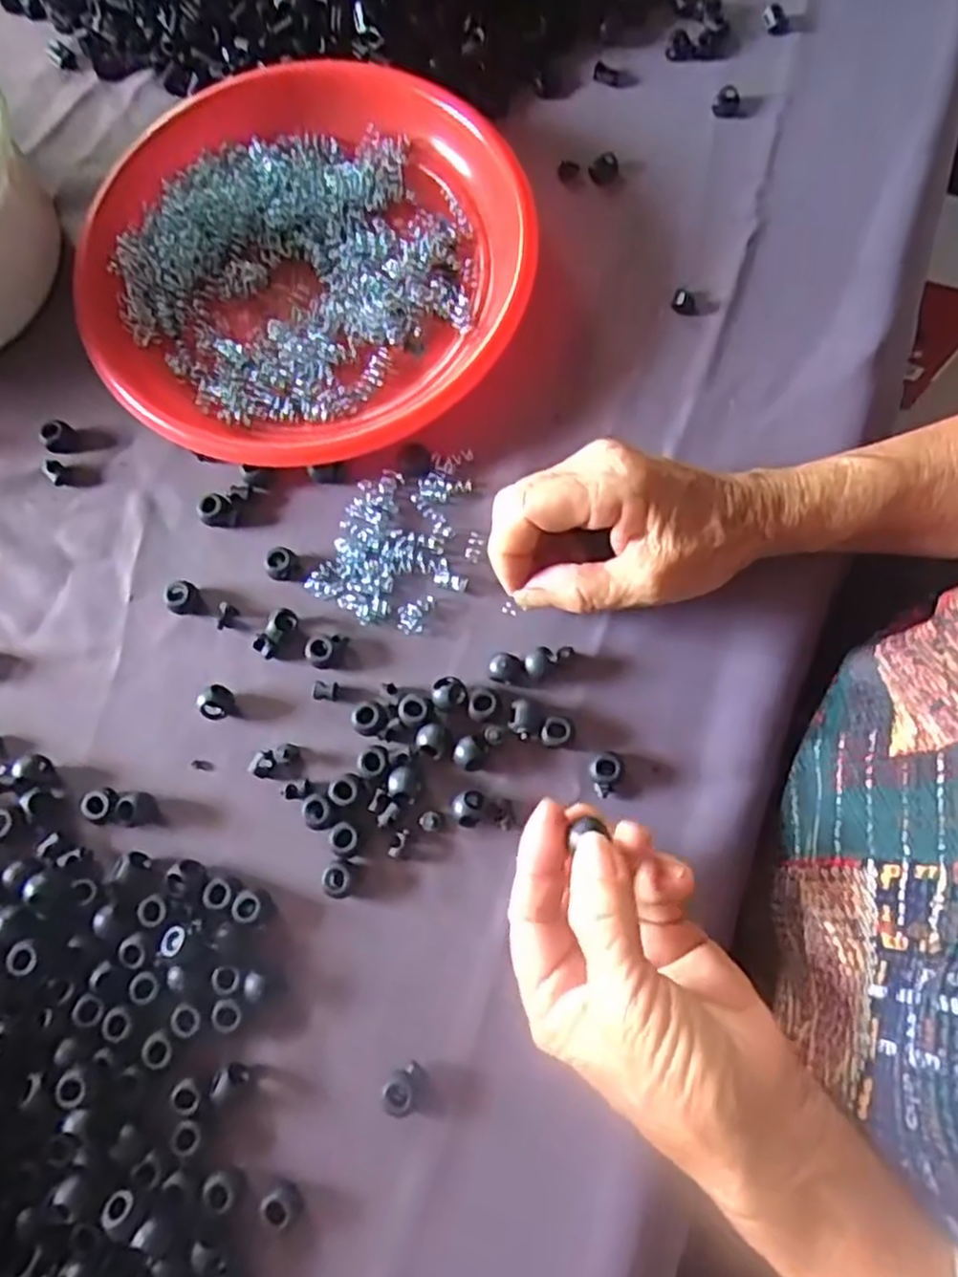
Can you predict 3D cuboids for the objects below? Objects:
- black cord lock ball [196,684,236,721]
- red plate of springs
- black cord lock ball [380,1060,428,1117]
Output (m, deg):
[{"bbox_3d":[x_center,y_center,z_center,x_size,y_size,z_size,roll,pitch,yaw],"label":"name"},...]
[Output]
[{"bbox_3d":[-0.117,0.028,0.336,0.012,0.011,0.015,32,77,6],"label":"black cord lock ball"},{"bbox_3d":[-0.087,-0.193,0.382,0.220,0.031,0.217,0,76,-1],"label":"red plate of springs"},{"bbox_3d":[-0.029,0.176,0.294,0.014,0.011,0.017,43,78,9],"label":"black cord lock ball"}]

